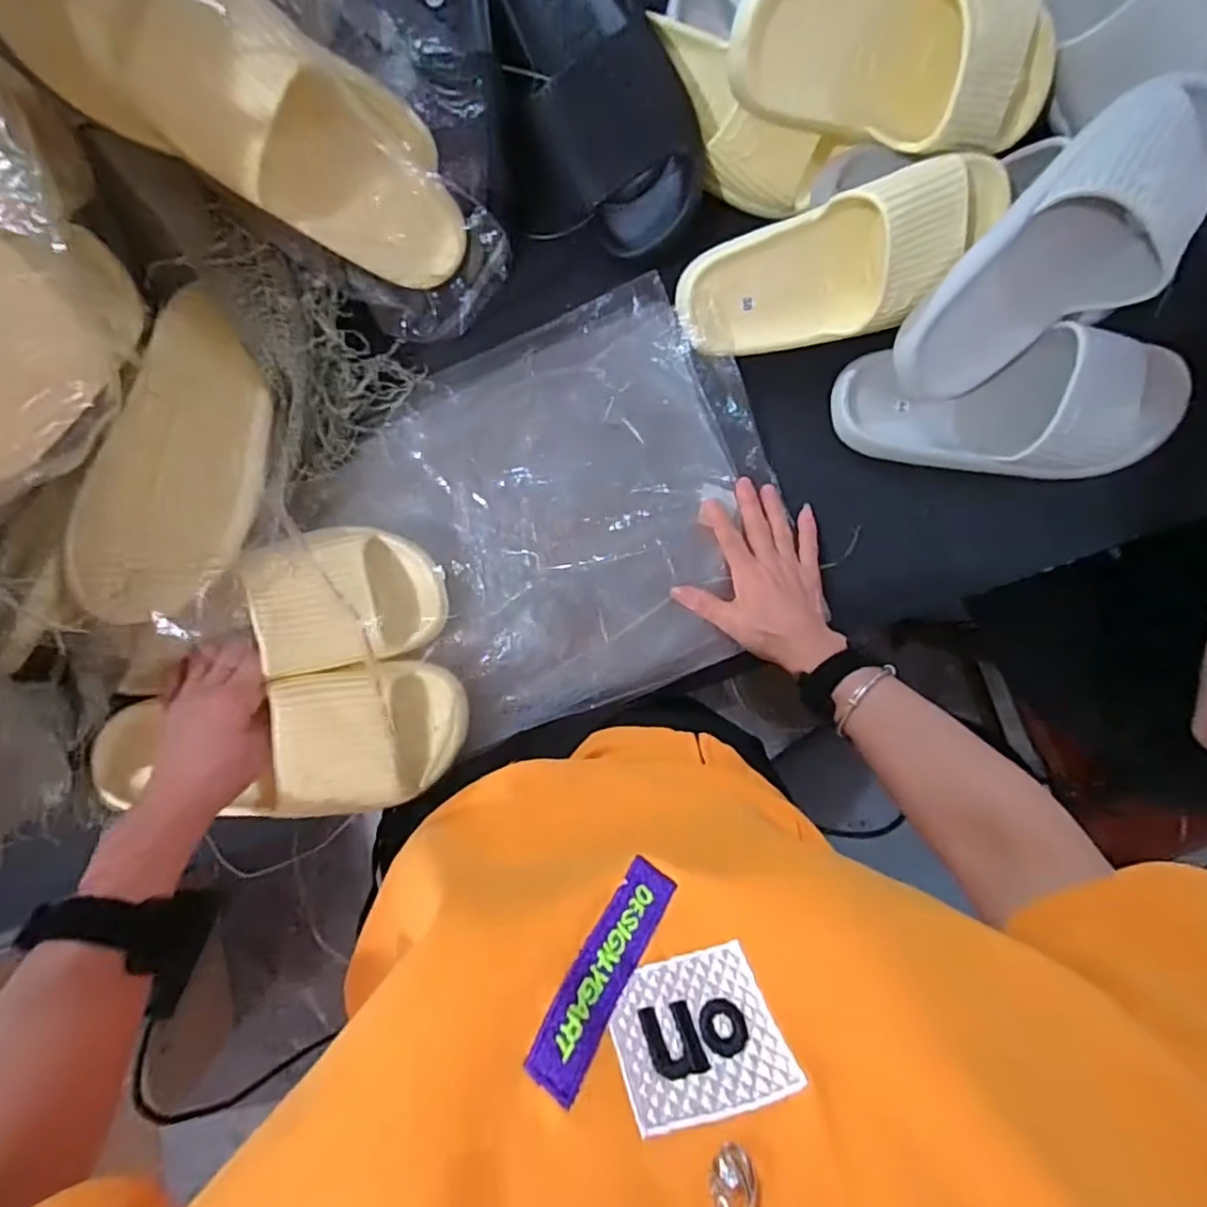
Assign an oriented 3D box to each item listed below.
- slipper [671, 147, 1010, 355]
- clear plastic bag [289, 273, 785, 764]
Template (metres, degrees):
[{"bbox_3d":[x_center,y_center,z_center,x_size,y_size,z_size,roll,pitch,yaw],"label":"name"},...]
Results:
[{"bbox_3d":[0.180,-0.252,0.463,0.245,0.064,0.095,-15,92,16],"label":"slipper"},{"bbox_3d":[-0.024,-0.069,0.506,0.330,0.024,0.300,-29,93,-3],"label":"clear plastic bag"}]

